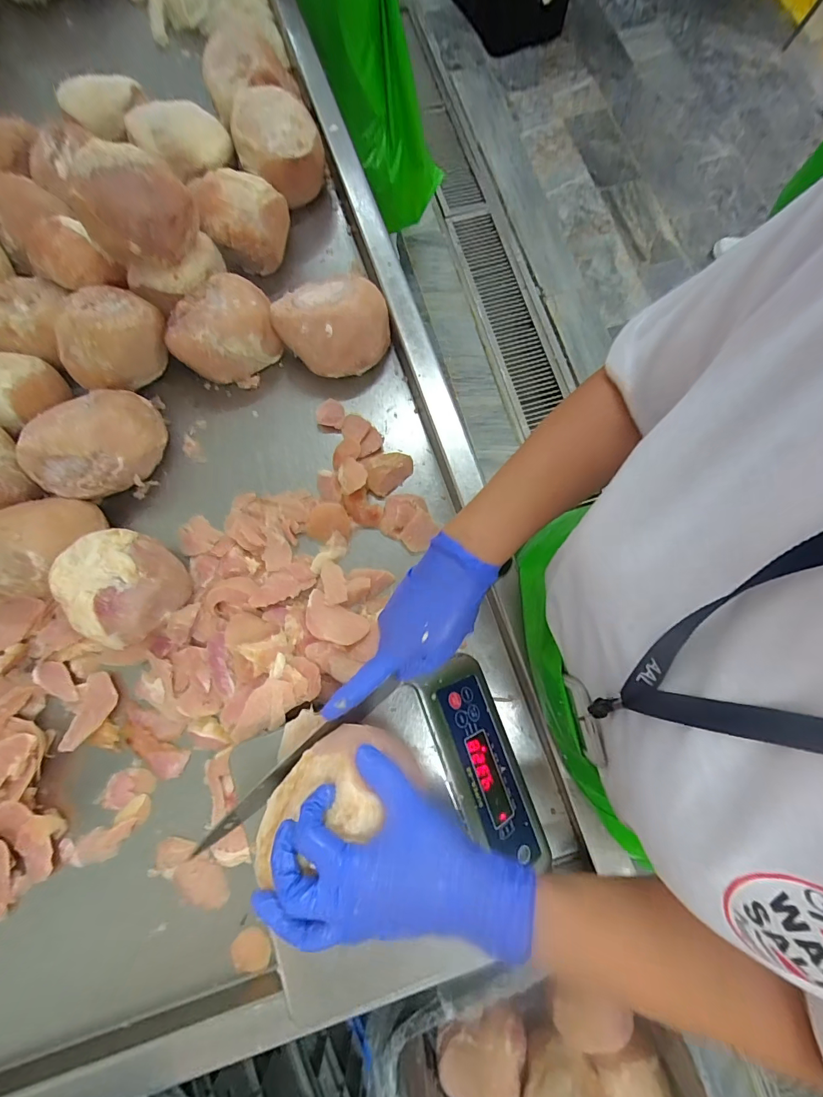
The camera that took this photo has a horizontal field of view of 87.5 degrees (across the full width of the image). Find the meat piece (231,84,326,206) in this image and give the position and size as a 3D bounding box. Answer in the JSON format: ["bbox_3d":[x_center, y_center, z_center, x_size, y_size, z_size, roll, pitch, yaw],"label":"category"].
[{"bbox_3d":[-0.195,-0.594,0.635,0.121,0.076,0.129,-14,77,-3],"label":"meat piece"}]

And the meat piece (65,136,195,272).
[{"bbox_3d":[-0.318,-0.394,0.506,0.118,0.108,0.099,-29,78,-6],"label":"meat piece"}]

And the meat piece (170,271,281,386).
[{"bbox_3d":[-0.246,-0.284,0.577,0.138,0.093,0.101,-38,79,-8],"label":"meat piece"}]

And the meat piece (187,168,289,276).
[{"bbox_3d":[-0.240,-0.463,0.608,0.110,0.085,0.087,4,77,2],"label":"meat piece"}]

